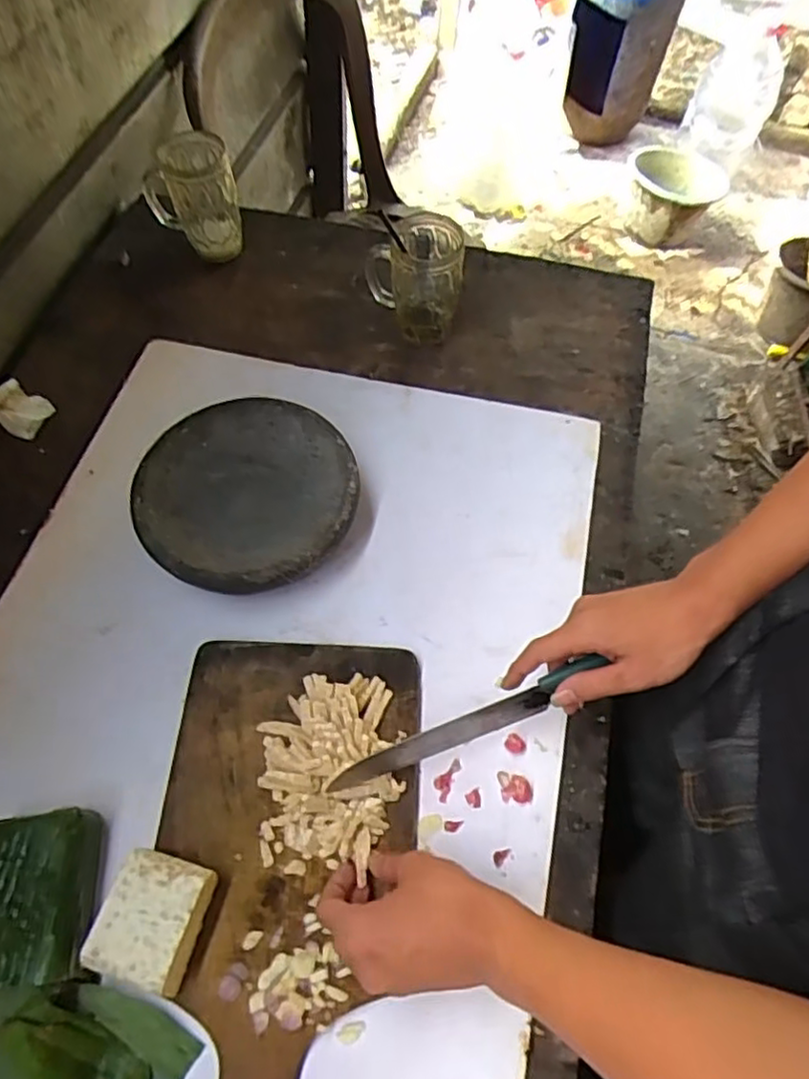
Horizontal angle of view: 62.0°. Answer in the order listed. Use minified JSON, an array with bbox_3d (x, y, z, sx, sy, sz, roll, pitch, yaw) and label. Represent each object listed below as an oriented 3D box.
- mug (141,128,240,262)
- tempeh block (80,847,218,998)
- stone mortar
[{"bbox_3d":[-0.246,-0.392,0.785,0.099,0.131,0.067,-14,63,-10],"label":"mug"},{"bbox_3d":[-0.170,0.261,0.466,0.066,0.043,0.075,18,60,6],"label":"tempeh block"},{"bbox_3d":[-0.146,-0.039,0.638,0.193,0.053,0.192,-1,62,-3],"label":"stone mortar"}]

